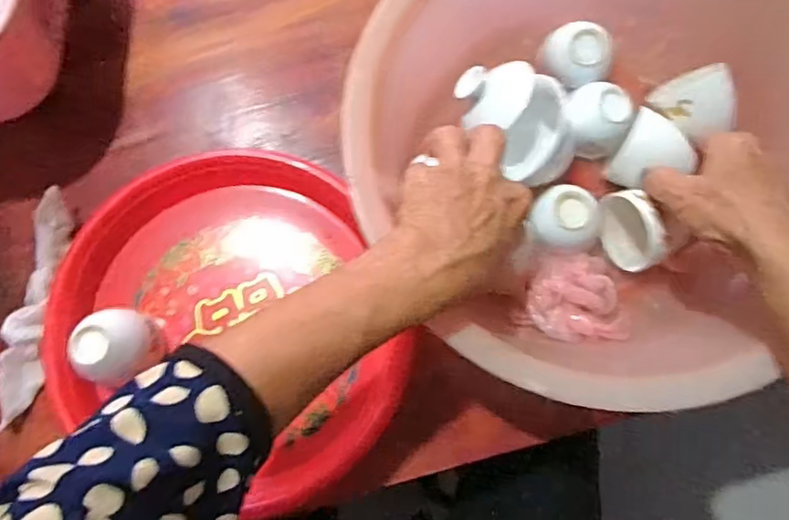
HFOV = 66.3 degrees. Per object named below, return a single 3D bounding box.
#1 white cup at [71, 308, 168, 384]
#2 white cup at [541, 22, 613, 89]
[{"bbox_3d":[-0.191,0.060,0.422,0.048,0.050,0.050,-2,76,8],"label":"white cup"},{"bbox_3d":[0.135,-0.150,0.447,0.045,0.033,0.043,10,79,3],"label":"white cup"}]

